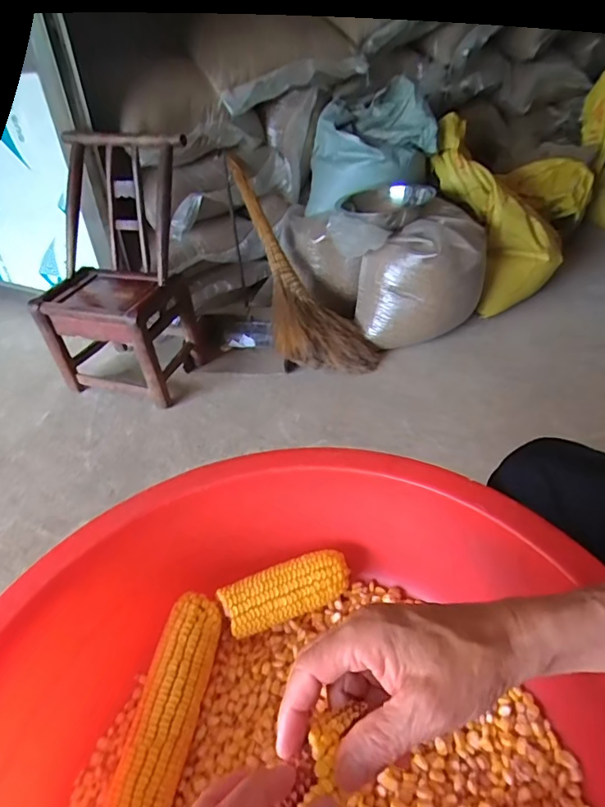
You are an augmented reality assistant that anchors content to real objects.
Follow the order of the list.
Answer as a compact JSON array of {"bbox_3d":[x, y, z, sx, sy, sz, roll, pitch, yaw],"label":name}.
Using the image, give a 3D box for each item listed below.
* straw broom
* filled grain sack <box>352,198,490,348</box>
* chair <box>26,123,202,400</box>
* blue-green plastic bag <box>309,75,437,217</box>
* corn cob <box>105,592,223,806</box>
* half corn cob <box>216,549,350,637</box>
[{"bbox_3d":[-0.053,-0.406,1.495,0.253,0.126,0.767,-25,81,-22],"label":"straw broom"},{"bbox_3d":[0.365,-0.384,1.496,0.350,0.342,0.304,8,38,15],"label":"filled grain sack"},{"bbox_3d":[-0.522,-0.348,1.331,0.406,0.618,0.331,13,39,21],"label":"chair"},{"bbox_3d":[0.199,-0.783,1.534,0.405,0.349,0.221,8,38,15],"label":"blue-green plastic bag"},{"bbox_3d":[-0.112,0.269,0.401,0.046,0.044,0.215,3,37,9],"label":"corn cob"},{"bbox_3d":[-0.013,0.191,0.487,0.123,0.052,0.044,-16,38,-17],"label":"half corn cob"}]

